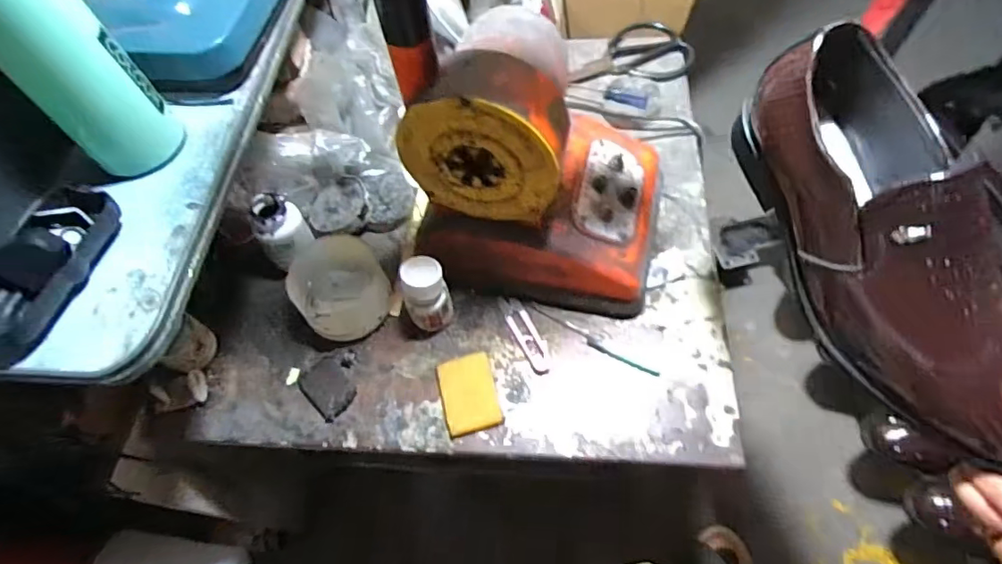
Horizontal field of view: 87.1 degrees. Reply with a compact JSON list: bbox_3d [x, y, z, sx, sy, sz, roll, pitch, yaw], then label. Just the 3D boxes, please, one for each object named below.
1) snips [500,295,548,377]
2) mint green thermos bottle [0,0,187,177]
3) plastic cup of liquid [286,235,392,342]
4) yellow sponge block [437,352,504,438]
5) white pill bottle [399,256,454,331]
[{"bbox_3d":[0.025,0.051,0.528,0.024,0.004,0.090,-25,62,-9],"label":"snips"},{"bbox_3d":[-0.288,-0.157,0.330,0.066,0.190,0.069,39,71,23],"label":"mint green thermos bottle"},{"bbox_3d":[-0.162,0.005,0.536,0.104,0.053,0.090,39,71,23],"label":"plastic cup of liquid"},{"bbox_3d":[-0.030,0.104,0.495,0.051,0.008,0.072,-15,60,-3],"label":"yellow sponge block"},{"bbox_3d":[-0.071,0.014,0.511,0.042,0.087,0.045,-20,61,-6],"label":"white pill bottle"}]

